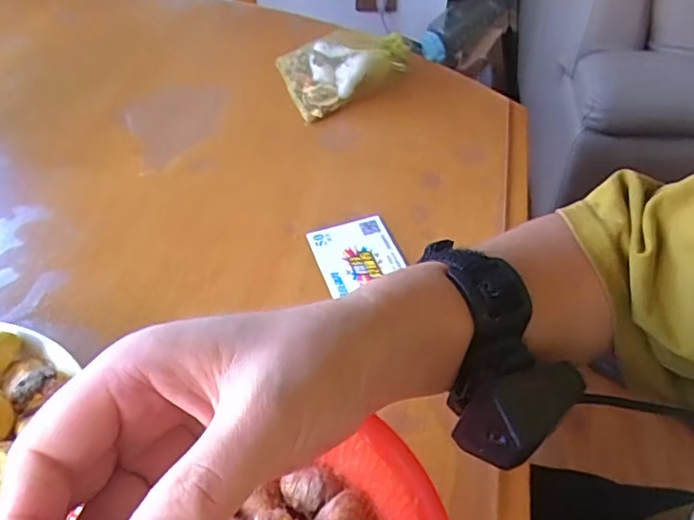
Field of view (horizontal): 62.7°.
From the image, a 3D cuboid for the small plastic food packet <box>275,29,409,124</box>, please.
[{"bbox_3d":[-0.001,-0.173,0.500,0.109,0.042,0.085,-19,52,-15],"label":"small plastic food packet"}]

